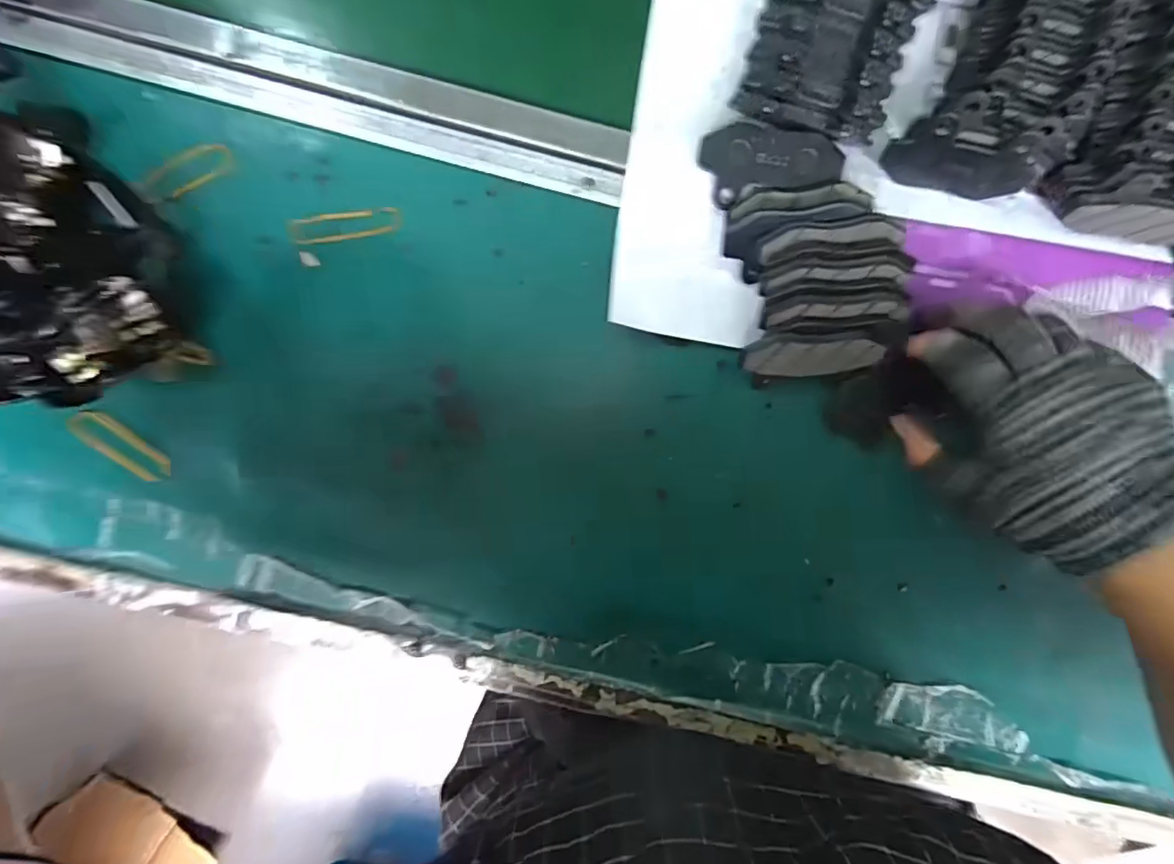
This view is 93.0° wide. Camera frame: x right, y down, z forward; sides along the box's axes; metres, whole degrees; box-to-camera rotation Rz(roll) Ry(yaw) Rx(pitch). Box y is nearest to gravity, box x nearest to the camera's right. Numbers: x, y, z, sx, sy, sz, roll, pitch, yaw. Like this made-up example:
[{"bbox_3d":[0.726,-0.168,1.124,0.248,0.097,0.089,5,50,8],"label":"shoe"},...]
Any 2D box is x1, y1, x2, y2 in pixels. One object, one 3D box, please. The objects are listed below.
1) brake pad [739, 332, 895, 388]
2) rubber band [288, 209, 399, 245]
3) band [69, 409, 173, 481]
[{"bbox_3d":[0.117,-0.041,0.293,0.073,0.030,0.024,-10,95,0],"label":"brake pad"},{"bbox_3d":[-0.130,-0.111,0.300,0.057,0.004,0.015,-9,95,-6],"label":"rubber band"},{"bbox_3d":[-0.256,0.008,0.305,0.057,0.004,0.017,33,93,-3],"label":"band"}]

